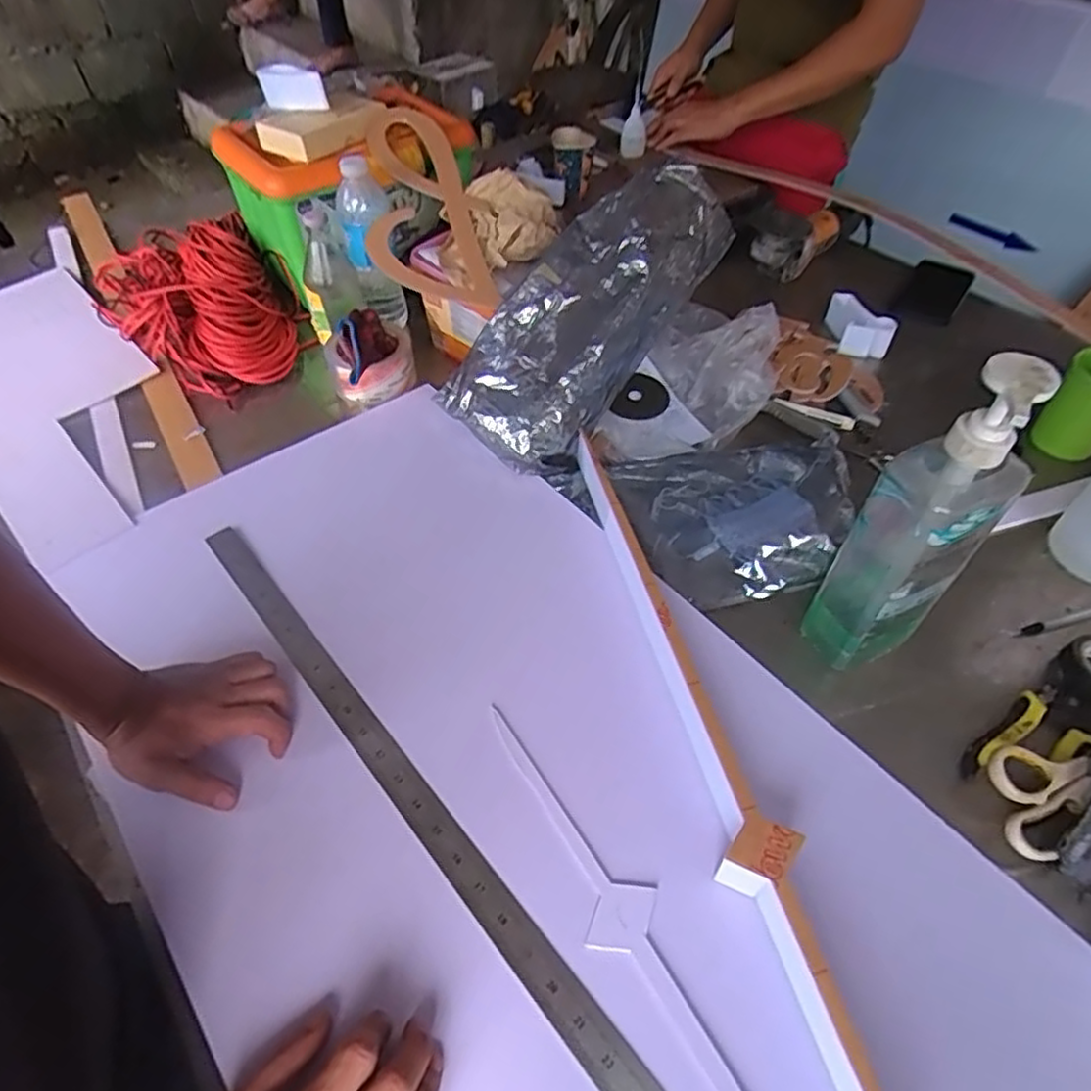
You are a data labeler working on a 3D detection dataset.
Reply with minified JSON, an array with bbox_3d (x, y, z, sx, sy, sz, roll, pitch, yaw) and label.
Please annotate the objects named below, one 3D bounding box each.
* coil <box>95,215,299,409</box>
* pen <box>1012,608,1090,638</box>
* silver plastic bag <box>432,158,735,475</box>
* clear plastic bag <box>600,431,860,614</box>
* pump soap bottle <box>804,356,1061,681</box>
[{"bbox_3d":[-0.454,-0.323,0.891,0.208,0.092,0.333,-28,55,-23],"label":"coil"},{"bbox_3d":[0.500,0.062,0.628,0.158,0.007,0.012,-11,50,-11],"label":"pen"},{"bbox_3d":[0.043,-0.249,0.753,0.159,0.113,0.349,39,88,28],"label":"silver plastic bag"},{"bbox_3d":[0.181,-0.030,0.672,0.223,0.050,0.180,2,49,0],"label":"clear plastic bag"},{"bbox_3d":[0.269,-0.005,0.505,0.082,0.282,0.073,32,56,24],"label":"pump soap bottle"}]

